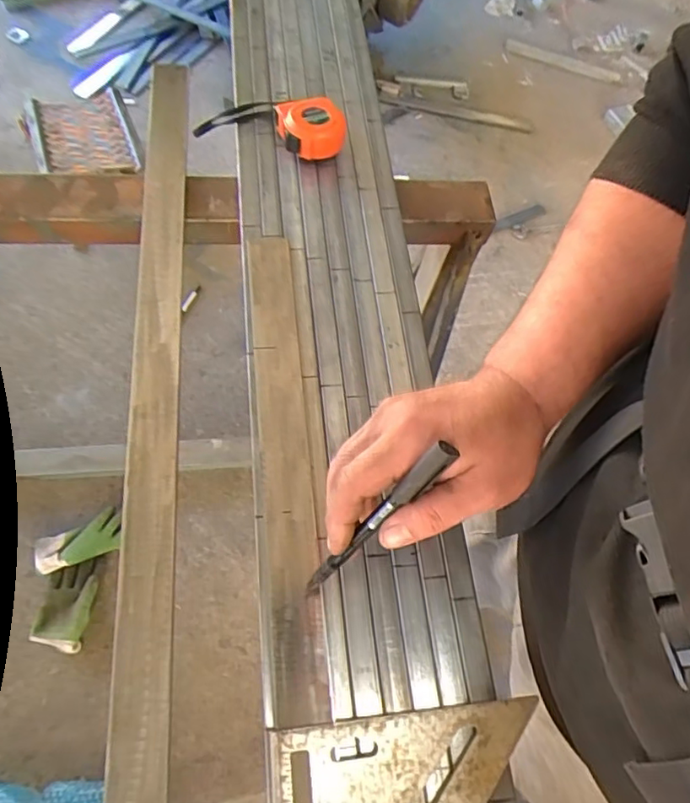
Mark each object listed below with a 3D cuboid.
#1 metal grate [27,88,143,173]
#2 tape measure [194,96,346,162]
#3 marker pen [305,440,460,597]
[{"bbox_3d":[-0.662,-0.667,1.455,0.236,0.045,0.236,-17,77,-15],"label":"metal grate"},{"bbox_3d":[-0.074,-0.290,0.599,0.148,0.042,0.070,12,64,-2],"label":"tape measure"},{"bbox_3d":[0.017,0.072,0.341,0.012,0.135,0.007,50,31,19],"label":"marker pen"}]

